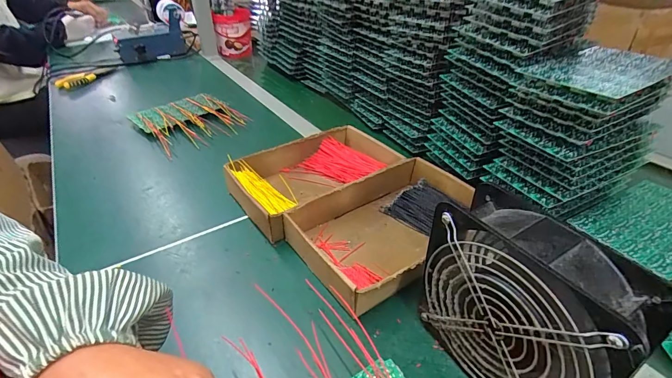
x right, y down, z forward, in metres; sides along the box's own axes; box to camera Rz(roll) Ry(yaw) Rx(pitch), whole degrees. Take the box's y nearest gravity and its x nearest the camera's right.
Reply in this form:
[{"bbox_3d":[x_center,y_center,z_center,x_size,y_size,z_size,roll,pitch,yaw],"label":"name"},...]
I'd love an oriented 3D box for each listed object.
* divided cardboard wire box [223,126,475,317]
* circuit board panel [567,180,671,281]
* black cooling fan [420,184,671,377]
[{"bbox_3d":[0.020,0.007,0.504,0.246,0.043,0.296,-27,44,-33],"label":"divided cardboard wire box"},{"bbox_3d":[0.363,0.038,0.421,0.179,0.007,0.106,-20,40,-26],"label":"circuit board panel"},{"bbox_3d":[0.141,0.097,0.290,0.059,0.151,0.146,-21,40,-27],"label":"black cooling fan"}]

